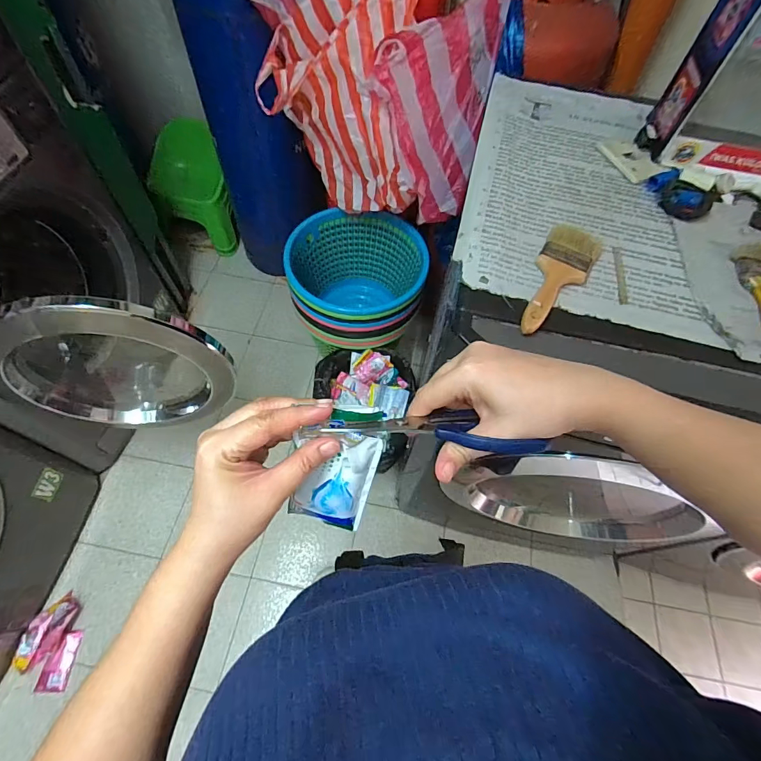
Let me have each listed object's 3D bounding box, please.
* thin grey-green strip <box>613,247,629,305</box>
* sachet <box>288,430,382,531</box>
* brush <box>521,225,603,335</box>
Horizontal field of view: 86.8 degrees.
[{"bbox_3d":[0.360,-0.156,0.601,0.017,0.009,0.109,9,62,3],"label":"thin grey-green strip"},{"bbox_3d":[-0.040,0.082,0.327,0.063,0.109,0.009,14,33,-2],"label":"sachet"},{"bbox_3d":[0.252,-0.141,0.572,0.074,0.023,0.216,25,64,11],"label":"brush"}]

